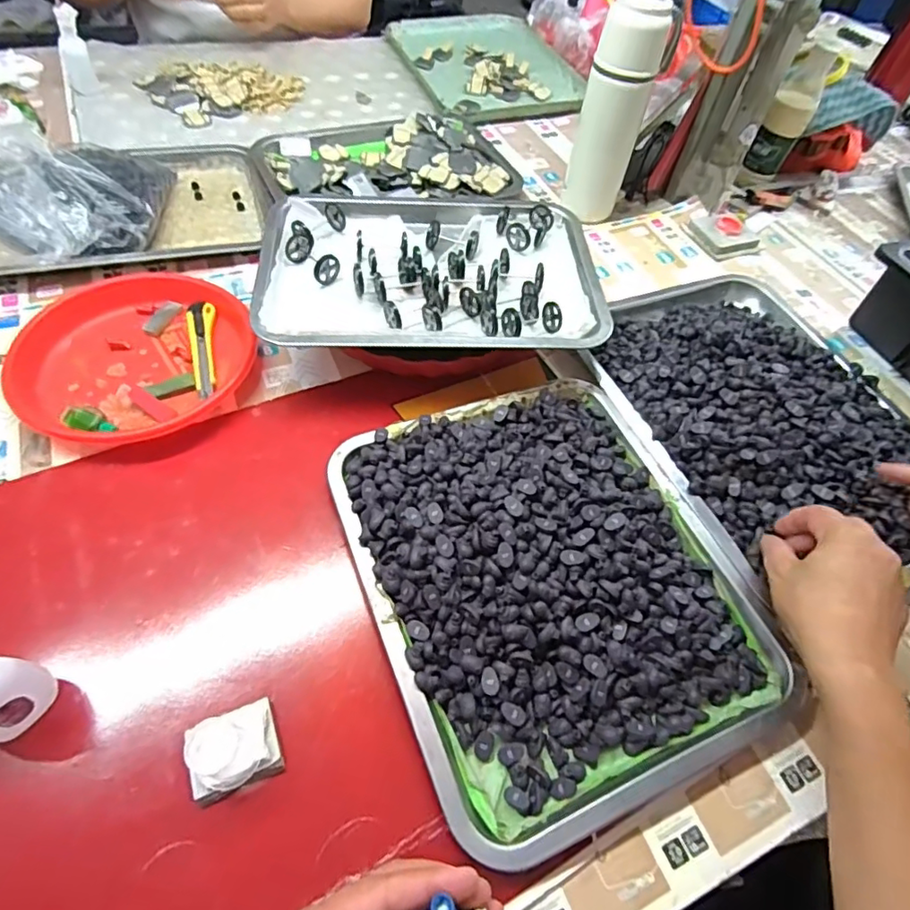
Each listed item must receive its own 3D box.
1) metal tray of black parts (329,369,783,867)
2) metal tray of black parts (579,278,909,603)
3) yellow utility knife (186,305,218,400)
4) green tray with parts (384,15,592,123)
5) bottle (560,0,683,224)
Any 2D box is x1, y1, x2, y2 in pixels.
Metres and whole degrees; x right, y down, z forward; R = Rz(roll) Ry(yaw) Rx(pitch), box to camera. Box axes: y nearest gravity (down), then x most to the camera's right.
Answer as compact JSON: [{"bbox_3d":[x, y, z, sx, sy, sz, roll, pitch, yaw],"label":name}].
[{"bbox_3d":[0.069,0.072,0.402,0.253,0.043,0.300,-17,58,-15],"label":"metal tray of black parts"},{"bbox_3d":[0.288,-0.050,0.507,0.259,0.056,0.359,-19,58,-17],"label":"metal tray of black parts"},{"bbox_3d":[-0.232,-0.097,0.509,0.025,0.010,0.119,-9,56,-11],"label":"yellow utility knife"},{"bbox_3d":[0.055,-0.640,0.911,0.259,0.027,0.326,-13,57,-17],"label":"green tray with parts"},{"bbox_3d":[0.175,-0.369,0.619,0.072,0.216,0.060,19,57,9],"label":"bottle"}]

